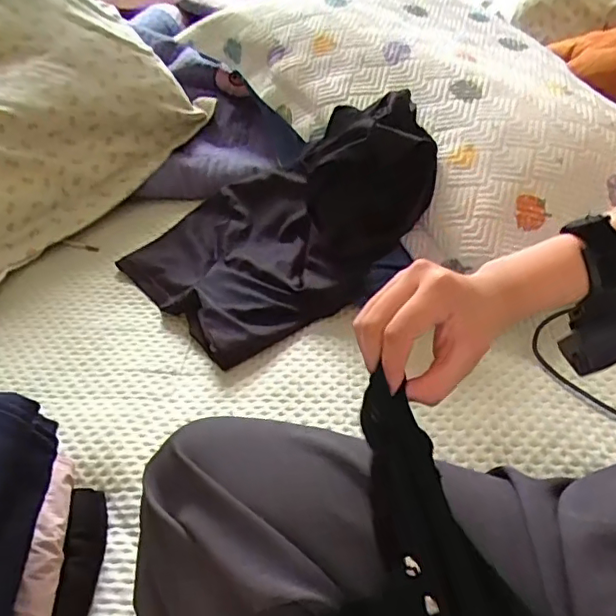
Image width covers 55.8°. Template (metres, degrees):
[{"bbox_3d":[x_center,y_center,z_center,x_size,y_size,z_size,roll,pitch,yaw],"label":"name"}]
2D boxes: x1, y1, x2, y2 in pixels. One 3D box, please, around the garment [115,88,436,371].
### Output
[{"bbox_3d":[-0.047,-0.138,0.734,0.365,0.179,0.286,-26,46,-20],"label":"garment"}]

